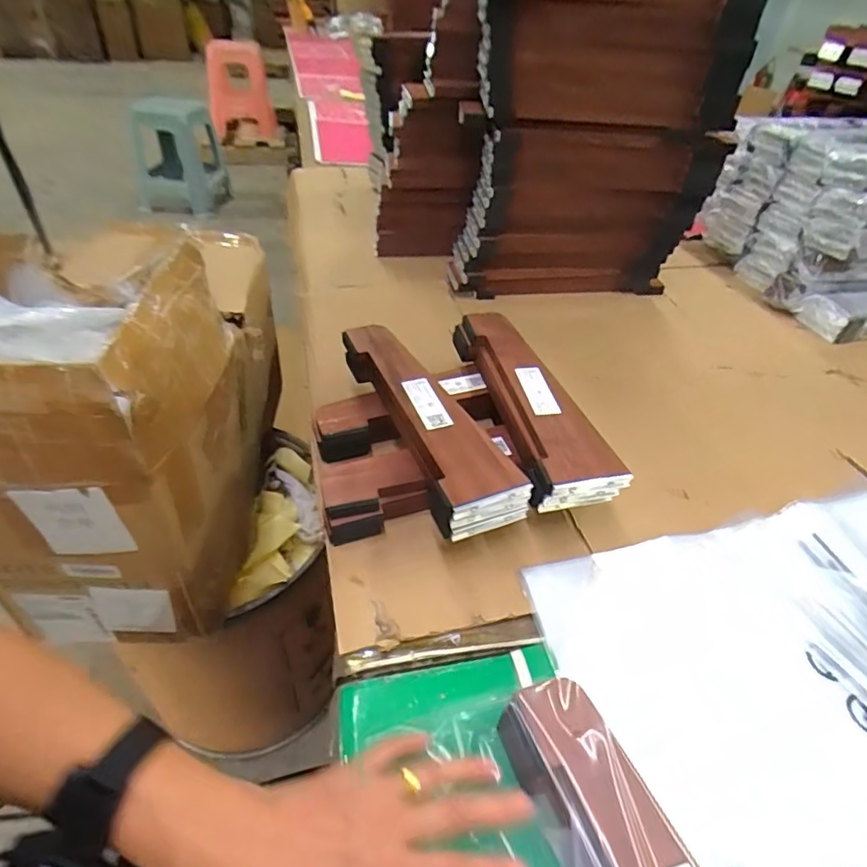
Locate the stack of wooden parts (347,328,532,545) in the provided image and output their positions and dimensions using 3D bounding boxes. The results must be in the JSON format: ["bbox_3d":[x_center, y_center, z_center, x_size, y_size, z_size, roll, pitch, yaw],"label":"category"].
[{"bbox_3d":[-0.012,-0.020,0.594,0.091,0.060,0.300,-15,46,-21],"label":"stack of wooden parts"}]

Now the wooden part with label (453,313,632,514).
[{"bbox_3d":[0.104,-0.041,0.621,0.090,0.047,0.300,-8,44,-14],"label":"wooden part with label"}]

